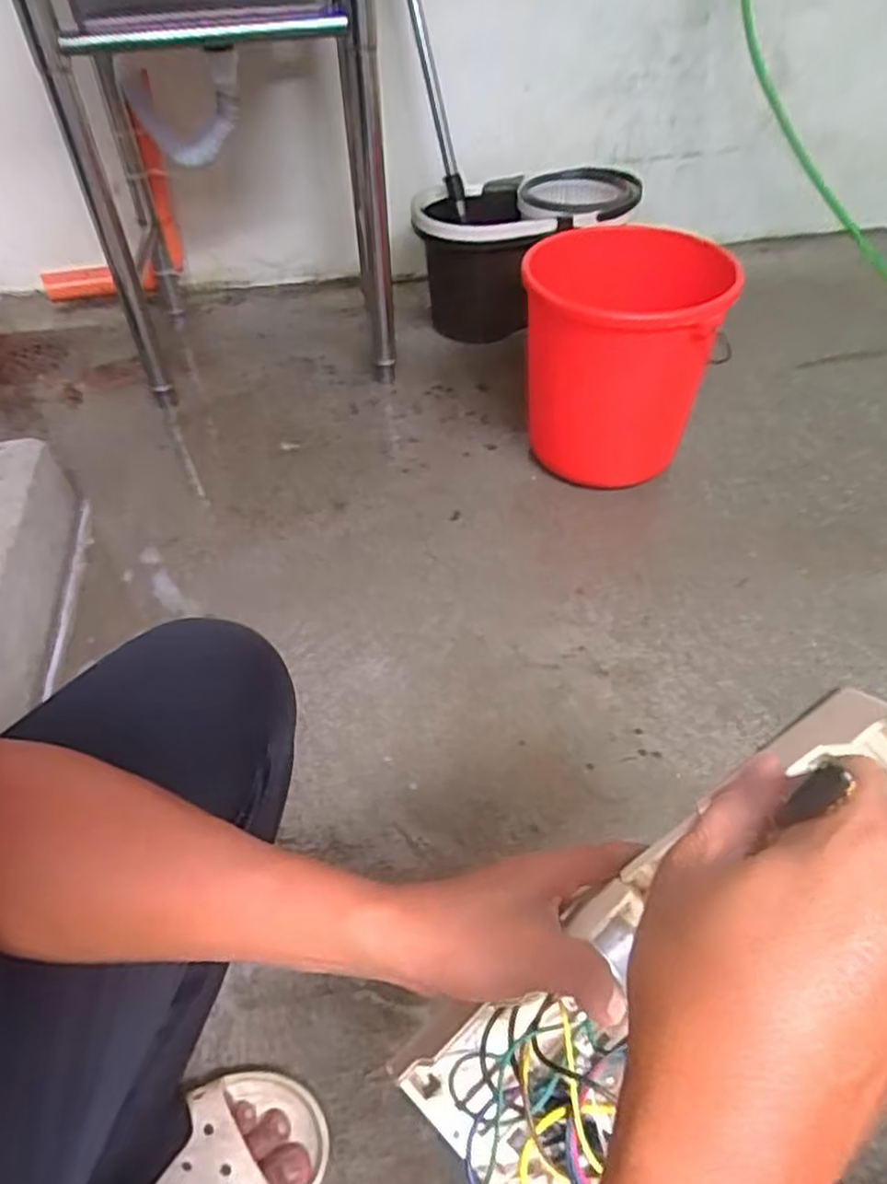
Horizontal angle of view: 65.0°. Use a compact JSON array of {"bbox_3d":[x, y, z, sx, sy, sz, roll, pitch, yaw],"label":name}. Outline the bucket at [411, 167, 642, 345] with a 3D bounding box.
[{"bbox_3d":[0.189,-0.736,1.535,0.495,0.242,0.314,-17,48,-15],"label":"bucket"}]

